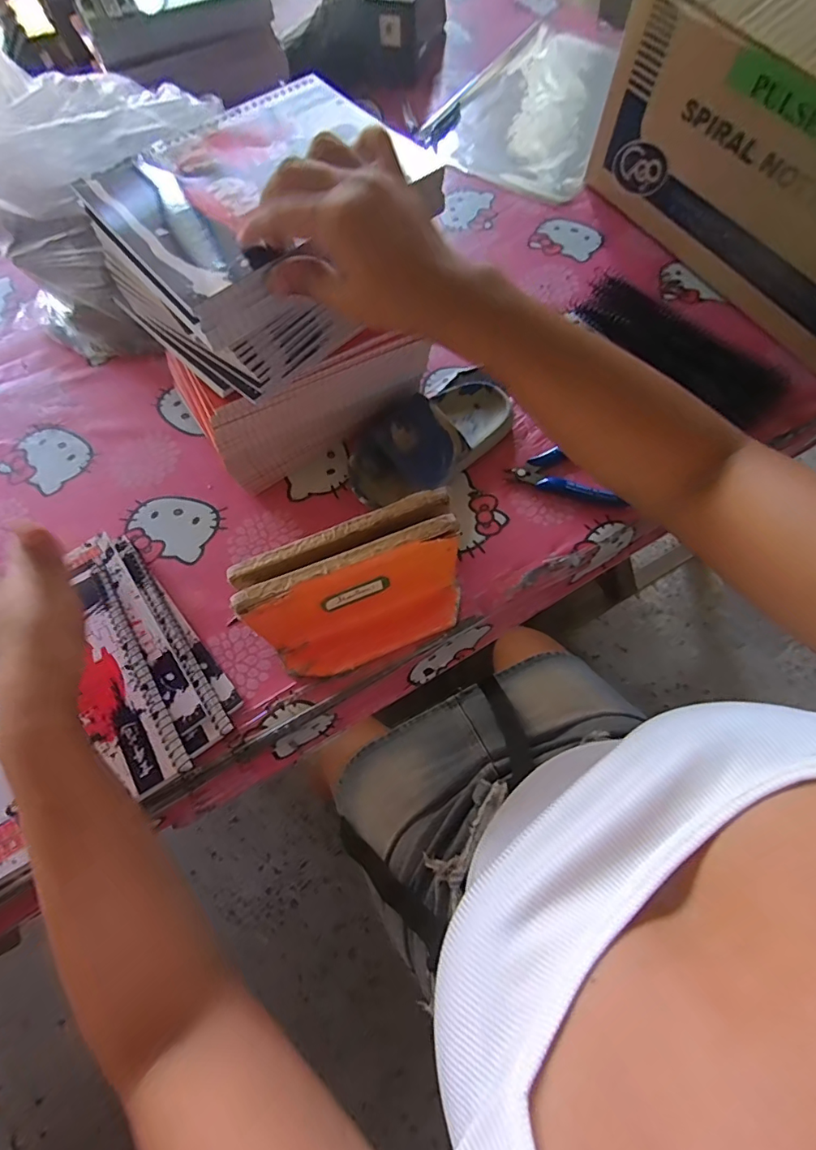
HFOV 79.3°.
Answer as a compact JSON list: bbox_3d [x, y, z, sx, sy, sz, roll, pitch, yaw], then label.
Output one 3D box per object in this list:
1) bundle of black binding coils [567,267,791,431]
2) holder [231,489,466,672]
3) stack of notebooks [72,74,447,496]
[{"bbox_3d":[0.284,-0.249,0.520,0.078,0.014,0.226,-41,72,-14],"label":"bundle of black binding coils"},{"bbox_3d":[-0.035,0.017,0.367,0.164,0.110,0.074,-22,69,-8],"label":"holder"},{"bbox_3d":[-0.096,-0.211,0.406,0.208,0.205,0.148,-37,72,-13],"label":"stack of notebooks"}]

